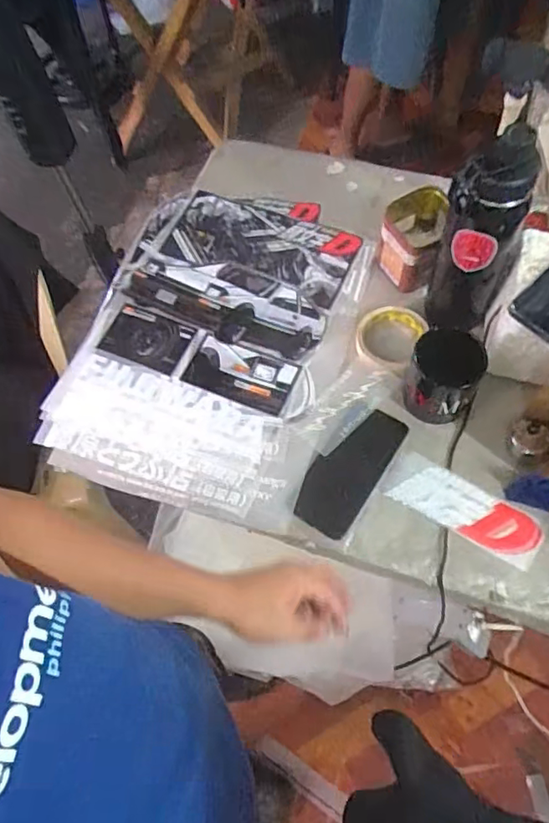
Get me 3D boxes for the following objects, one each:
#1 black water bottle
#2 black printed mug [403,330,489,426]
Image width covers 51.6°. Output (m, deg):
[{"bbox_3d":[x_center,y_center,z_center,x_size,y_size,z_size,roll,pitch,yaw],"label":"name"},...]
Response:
[{"bbox_3d":[0.231,-0.172,0.656,0.097,0.286,0.097,21,68,12],"label":"black water bottle"},{"bbox_3d":[0.196,-0.037,0.664,0.085,0.113,0.071,26,69,14],"label":"black printed mug"}]

